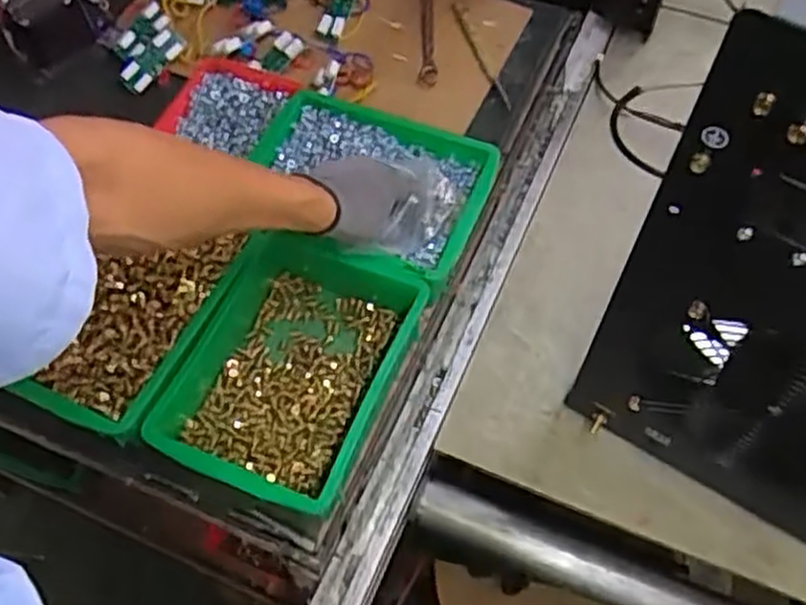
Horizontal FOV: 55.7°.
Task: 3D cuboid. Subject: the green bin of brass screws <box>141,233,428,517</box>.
[{"bbox_3d":[-0.109,0.069,0.730,0.191,0.088,0.244,20,61,13],"label":"green bin of brass screws"}]

